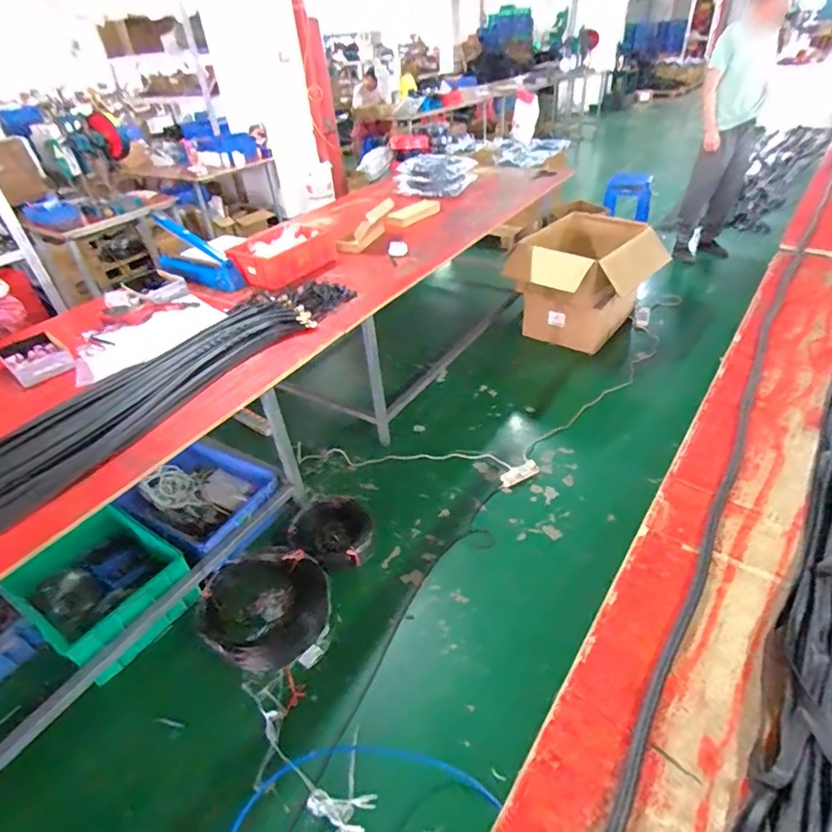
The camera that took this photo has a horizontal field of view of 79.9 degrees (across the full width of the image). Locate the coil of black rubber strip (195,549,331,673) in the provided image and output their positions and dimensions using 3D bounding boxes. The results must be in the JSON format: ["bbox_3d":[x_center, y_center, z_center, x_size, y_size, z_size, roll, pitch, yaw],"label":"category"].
[{"bbox_3d":[-0.516,0.642,1.708,0.402,0.098,0.407,-3,39,2],"label":"coil of black rubber strip"}]

